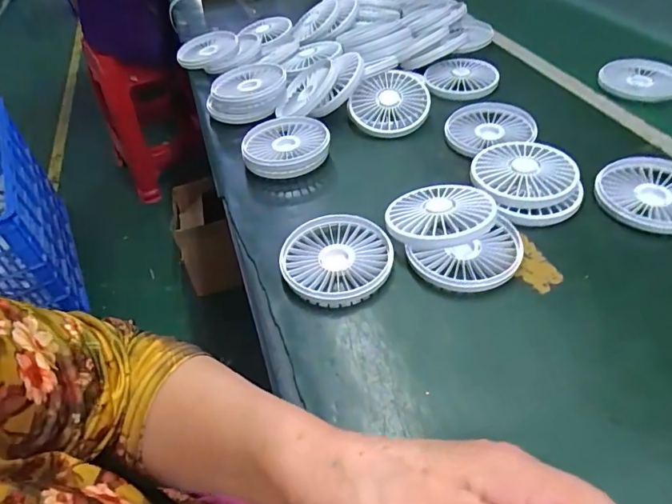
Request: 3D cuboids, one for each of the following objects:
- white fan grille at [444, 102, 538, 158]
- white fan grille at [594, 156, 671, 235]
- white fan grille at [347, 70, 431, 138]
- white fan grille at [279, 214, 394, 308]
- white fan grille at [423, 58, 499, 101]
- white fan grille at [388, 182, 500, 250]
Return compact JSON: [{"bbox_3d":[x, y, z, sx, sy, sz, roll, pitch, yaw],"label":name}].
[{"bbox_3d":[0.161,-0.131,0.491,0.086,0.017,0.086,-7,45,0],"label":"white fan grille"},{"bbox_3d":[0.276,-0.051,0.401,0.087,0.019,0.088,22,52,26],"label":"white fan grille"},{"bbox_3d":[0.059,-0.167,0.518,0.086,0.016,0.092,-2,67,5],"label":"white fan grille"},{"bbox_3d":[0.001,0.005,0.375,0.085,0.016,0.087,-3,45,3],"label":"white fan grille"},{"bbox_3d":[0.156,-0.218,0.574,0.085,0.015,0.096,5,46,12],"label":"white fan grille"},{"bbox_3d":[0.087,-0.033,0.384,0.084,0.014,0.080,5,43,25],"label":"white fan grille"}]

